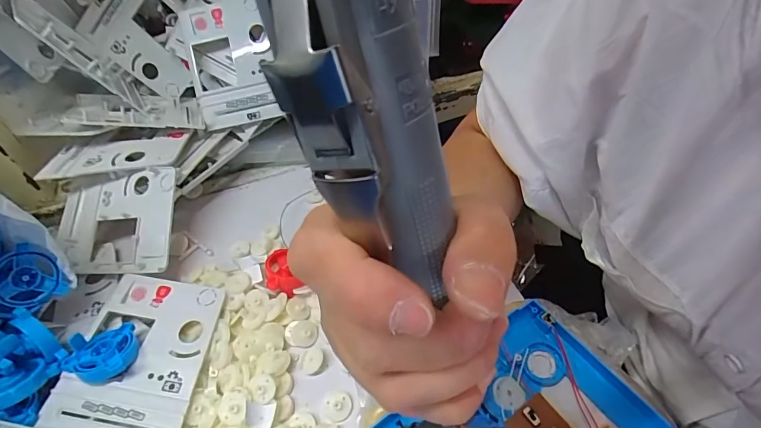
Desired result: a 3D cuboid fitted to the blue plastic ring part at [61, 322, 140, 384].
[{"bbox_3d":[-0.235,0.119,0.348,0.054,0.019,0.052,-2,49,3],"label":"blue plastic ring part"}]

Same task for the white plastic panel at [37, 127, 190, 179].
[{"bbox_3d":[-0.294,-0.067,0.463,0.143,0.008,0.066,-5,43,-2],"label":"white plastic panel"}]

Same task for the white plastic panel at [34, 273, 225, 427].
[{"bbox_3d":[-0.206,0.120,0.357,0.107,0.012,0.140,4,49,8],"label":"white plastic panel"}]

